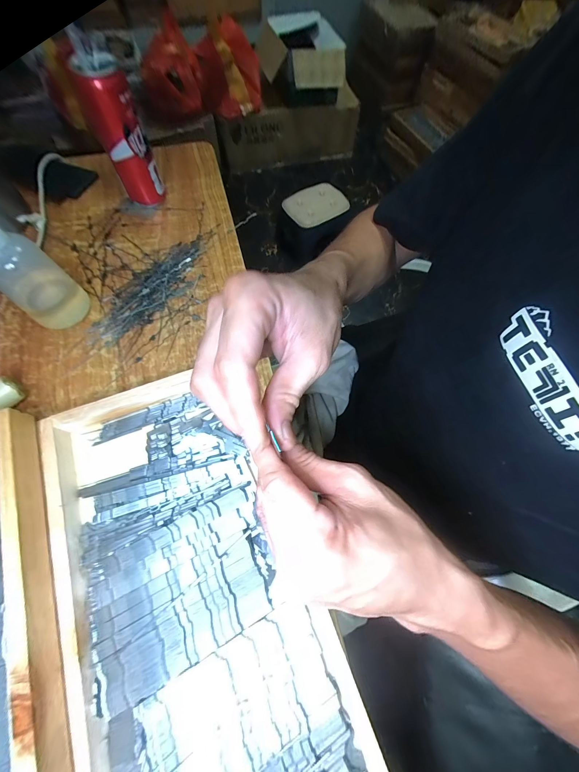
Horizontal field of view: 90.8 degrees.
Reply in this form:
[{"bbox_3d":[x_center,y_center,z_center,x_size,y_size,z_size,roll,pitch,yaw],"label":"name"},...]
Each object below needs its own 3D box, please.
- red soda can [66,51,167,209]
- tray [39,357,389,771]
[{"bbox_3d":[-0.214,-0.319,0.374,0.061,0.149,0.059,-21,68,-8],"label":"red soda can"},{"bbox_3d":[-0.075,0.186,0.229,0.212,0.031,0.416,-16,67,-6],"label":"tray"}]

